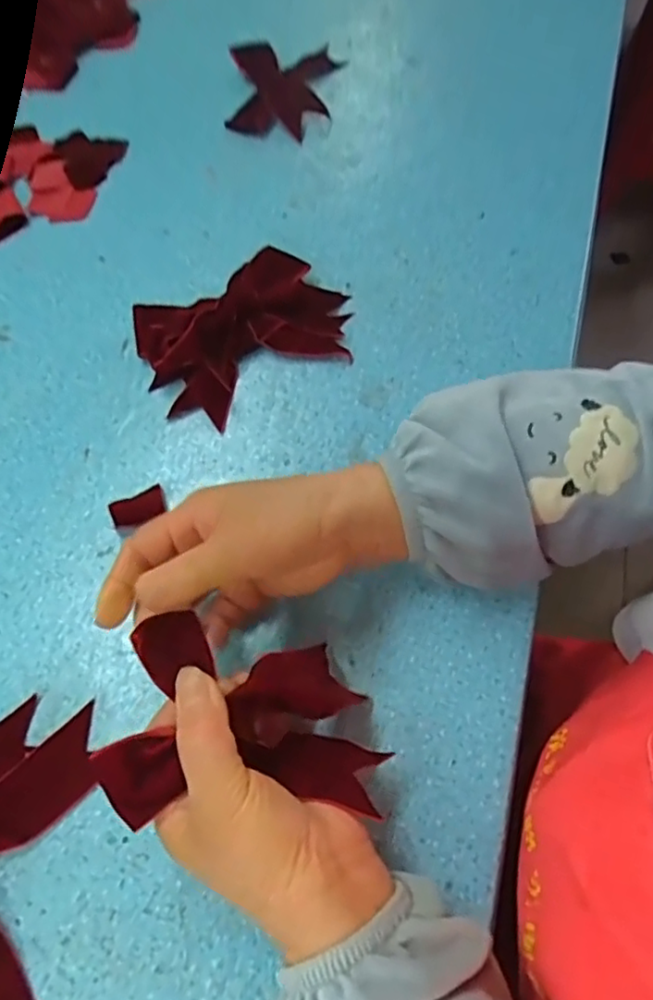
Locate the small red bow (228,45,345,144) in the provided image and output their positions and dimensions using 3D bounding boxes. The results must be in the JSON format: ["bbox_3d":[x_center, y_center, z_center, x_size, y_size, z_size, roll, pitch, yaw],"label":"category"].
[{"bbox_3d":[-0.040,-0.385,0.589,0.097,0.023,0.132,-2,64,2],"label":"small red bow"}]

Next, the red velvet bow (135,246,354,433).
[{"bbox_3d":[-0.057,-0.125,0.446,0.144,0.036,0.109,-28,66,-11],"label":"red velvet bow"}]

